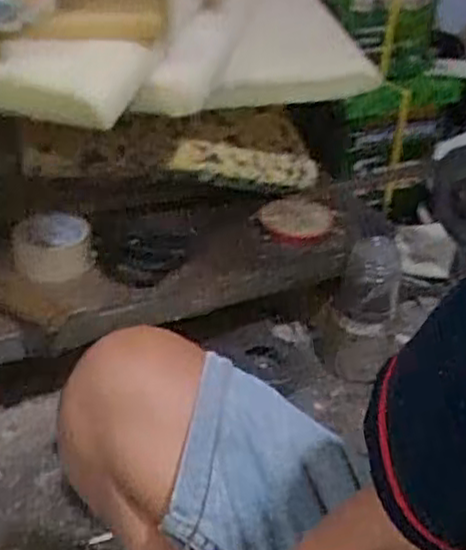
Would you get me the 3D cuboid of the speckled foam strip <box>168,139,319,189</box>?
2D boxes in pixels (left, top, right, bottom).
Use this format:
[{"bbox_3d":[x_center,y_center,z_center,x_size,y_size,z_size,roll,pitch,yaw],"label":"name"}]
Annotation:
[{"bbox_3d":[0.026,-0.160,1.089,0.018,0.056,0.297,-3,0,44],"label":"speckled foam strip"}]

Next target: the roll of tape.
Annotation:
[{"bbox_3d":[-0.231,-0.035,0.954,0.095,0.063,0.096,3,35,-2],"label":"roll of tape"}]

